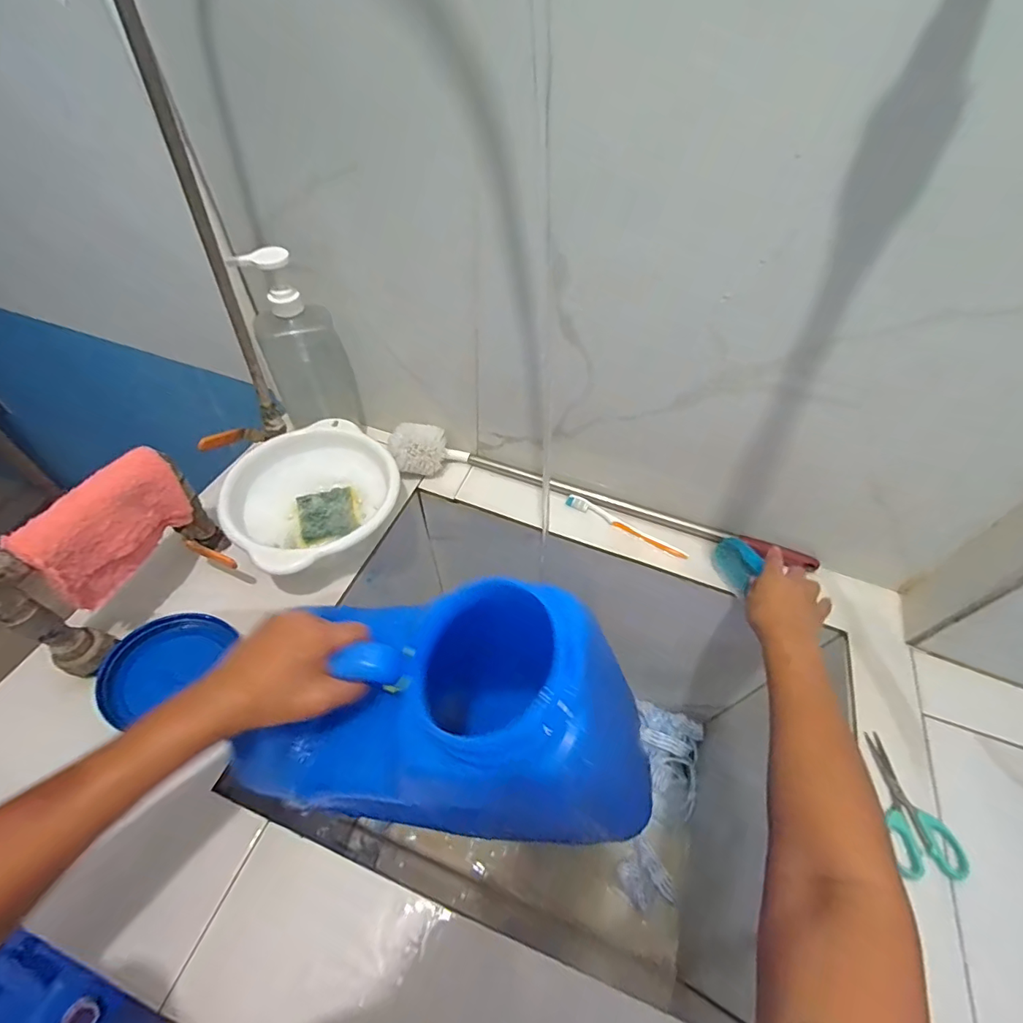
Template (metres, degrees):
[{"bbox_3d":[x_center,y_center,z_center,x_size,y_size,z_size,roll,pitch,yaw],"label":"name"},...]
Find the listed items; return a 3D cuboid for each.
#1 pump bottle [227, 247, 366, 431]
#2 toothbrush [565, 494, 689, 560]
[{"bbox_3d":[-0.269,-0.212,0.604,0.100,0.233,0.057,-32,60,-24],"label":"pump bottle"},{"bbox_3d":[0.158,0.019,0.660,0.176,0.010,0.016,26,55,17],"label":"toothbrush"}]

